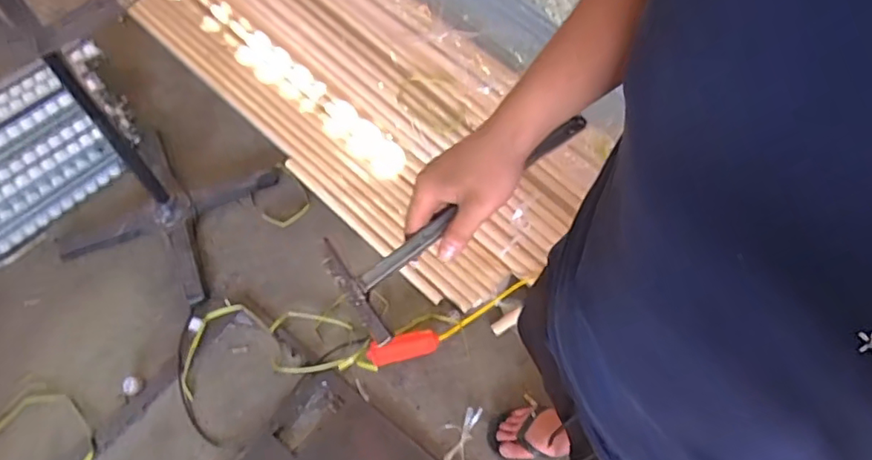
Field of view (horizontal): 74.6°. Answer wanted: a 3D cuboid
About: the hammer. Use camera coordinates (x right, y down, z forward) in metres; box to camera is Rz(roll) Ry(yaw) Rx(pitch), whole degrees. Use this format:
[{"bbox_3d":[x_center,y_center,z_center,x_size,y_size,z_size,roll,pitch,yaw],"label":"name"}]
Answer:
[{"bbox_3d":[0.028,-0.019,0.533,0.274,0.023,0.103,-36,67,-1],"label":"hammer"}]

